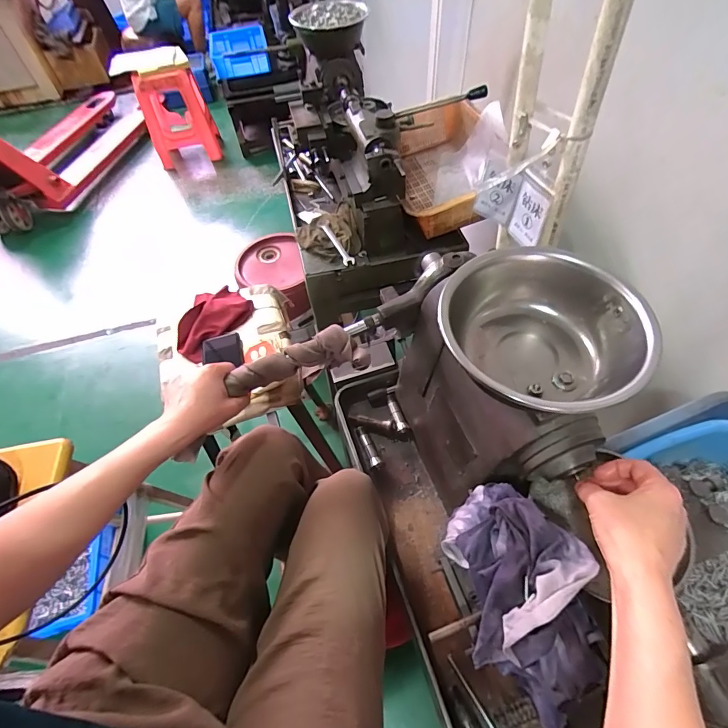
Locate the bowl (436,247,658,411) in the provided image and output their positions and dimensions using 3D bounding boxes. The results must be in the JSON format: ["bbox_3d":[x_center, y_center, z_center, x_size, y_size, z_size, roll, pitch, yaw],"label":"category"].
[{"bbox_3d":[0.158,-0.022,0.378,0.168,0.072,0.175,-2,55,3],"label":"bowl"}]

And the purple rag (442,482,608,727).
[{"bbox_3d":[0.132,0.182,0.335,0.095,0.068,0.173,-11,55,-3],"label":"purple rag"}]

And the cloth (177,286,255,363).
[{"bbox_3d":[-0.316,-0.092,0.815,0.115,0.035,0.176,22,60,19],"label":"cloth"}]

